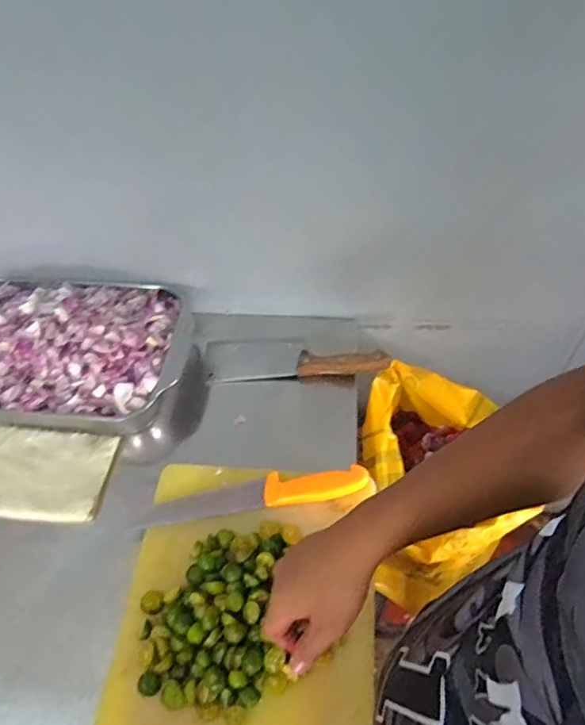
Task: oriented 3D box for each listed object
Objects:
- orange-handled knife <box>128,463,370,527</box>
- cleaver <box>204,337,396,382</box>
[{"bbox_3d":[-0.052,0.178,0.735,0.309,0.014,0.045,-8,53,-3],"label":"orange-handled knife"},{"bbox_3d":[0.002,-0.012,0.898,0.299,0.021,0.082,-6,71,12],"label":"cleaver"}]

